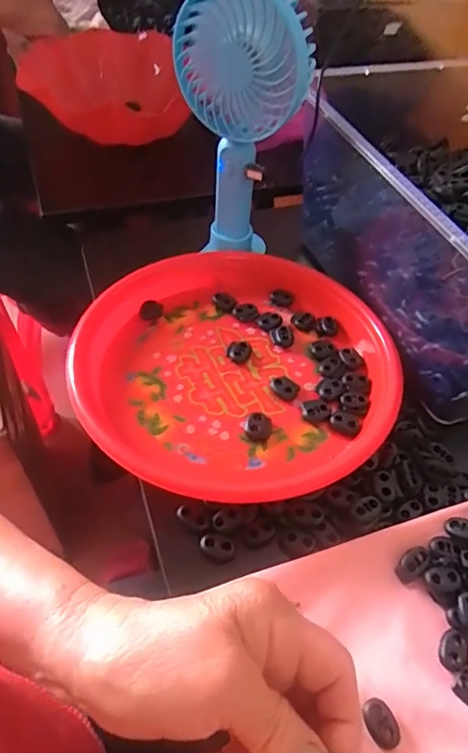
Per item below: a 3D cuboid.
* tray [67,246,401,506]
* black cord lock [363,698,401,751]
[{"bbox_3d":[0.003,-0.009,0.375,0.226,0.036,0.221,2,51,-3],"label":"tray"},{"bbox_3d":[0.075,0.177,0.257,0.015,0.006,0.021,-16,54,-17],"label":"black cord lock"}]

